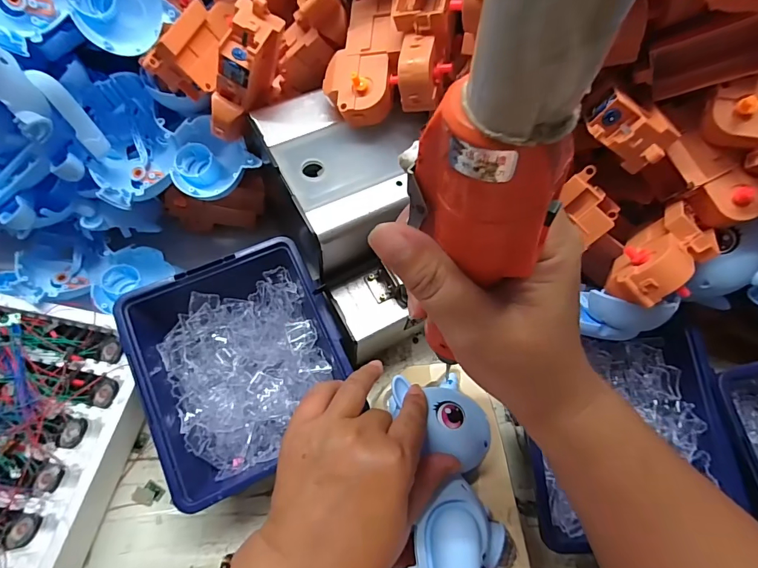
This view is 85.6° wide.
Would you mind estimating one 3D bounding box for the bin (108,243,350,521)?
[{"bbox_3d":[-0.103,0.061,0.324,0.143,0.059,0.163,-24,69,-13],"label":"bin"}]

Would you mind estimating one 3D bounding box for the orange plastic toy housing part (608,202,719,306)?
[{"bbox_3d":[0.175,-0.013,0.258,0.059,0.037,0.038,-37,72,-17],"label":"orange plastic toy housing part"}]

